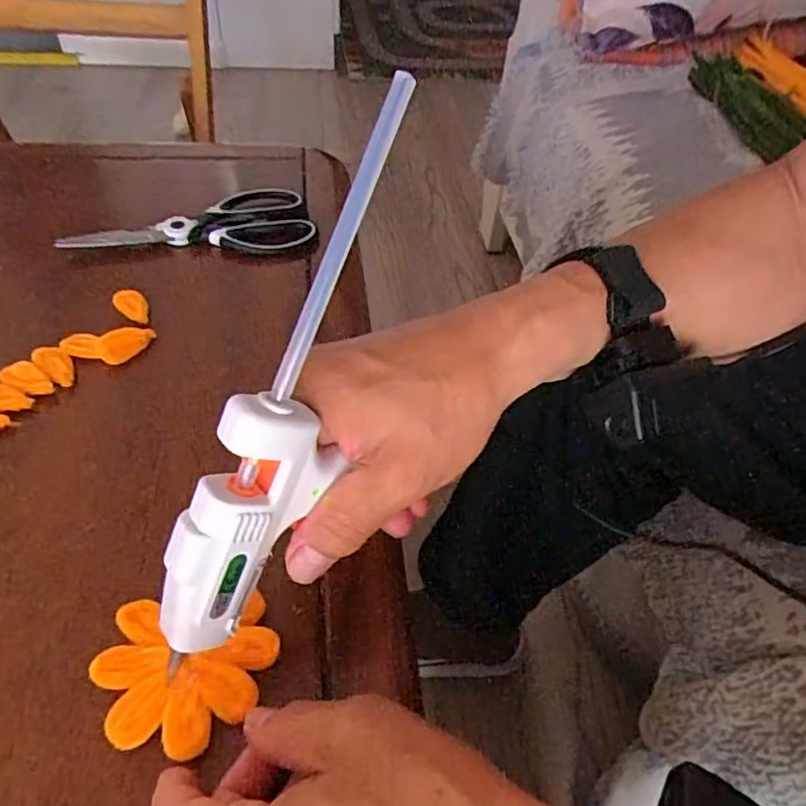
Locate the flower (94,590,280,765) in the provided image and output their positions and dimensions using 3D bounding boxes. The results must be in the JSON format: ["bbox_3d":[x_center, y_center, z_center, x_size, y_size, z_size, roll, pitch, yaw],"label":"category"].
[{"bbox_3d":[-0.099,0.122,0.279,0.076,0.008,0.065,0,47,-5],"label":"flower"}]

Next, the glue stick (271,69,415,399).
[{"bbox_3d":[-0.023,-0.058,0.223,0.008,0.121,0.008,29,14,21],"label":"glue stick"}]

